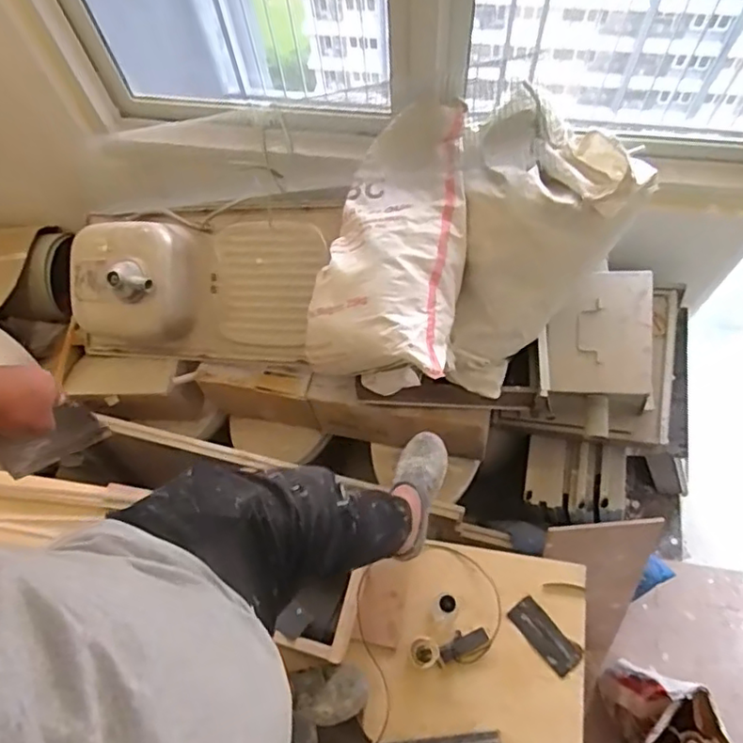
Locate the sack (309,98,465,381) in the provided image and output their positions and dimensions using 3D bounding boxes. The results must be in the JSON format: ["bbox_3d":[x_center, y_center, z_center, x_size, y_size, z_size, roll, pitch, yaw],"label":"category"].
[{"bbox_3d":[0.046,-0.288,1.400,0.337,0.240,0.627,9,66,8],"label":"sack"}]

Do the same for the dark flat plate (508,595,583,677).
[{"bbox_3d":[0.345,0.527,1.180,0.062,0.007,0.149,-37,68,-13],"label":"dark flat plate"}]

